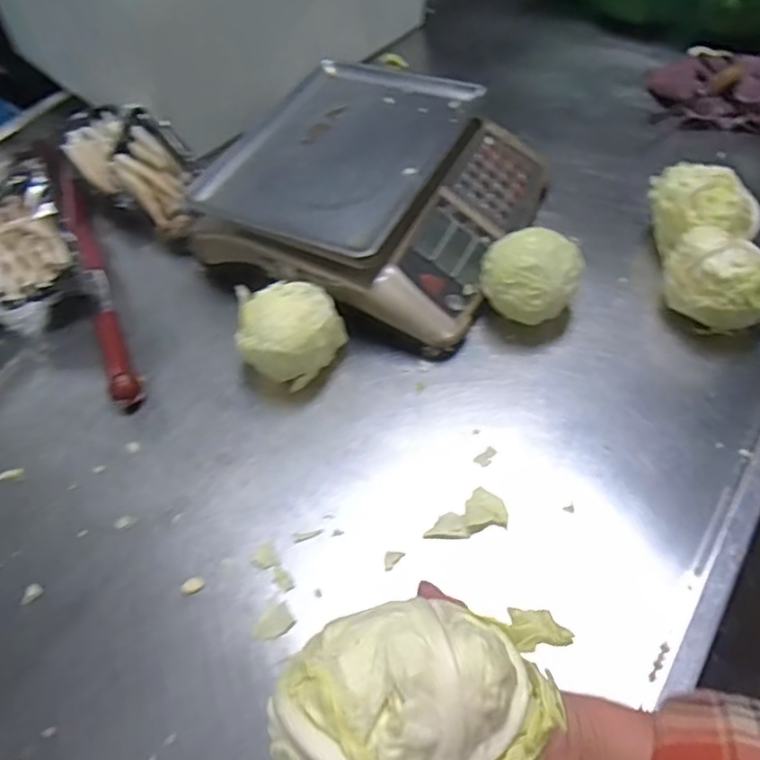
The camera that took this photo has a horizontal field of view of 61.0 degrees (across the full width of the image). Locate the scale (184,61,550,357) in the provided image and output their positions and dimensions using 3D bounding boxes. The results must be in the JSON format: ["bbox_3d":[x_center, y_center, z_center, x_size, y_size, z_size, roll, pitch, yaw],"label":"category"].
[{"bbox_3d":[-0.003,-0.226,0.787,0.347,0.112,0.340,24,59,21],"label":"scale"}]

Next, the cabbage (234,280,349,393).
[{"bbox_3d":[-0.092,-0.045,0.679,0.109,0.086,0.083,-11,53,-3],"label":"cabbage"}]

